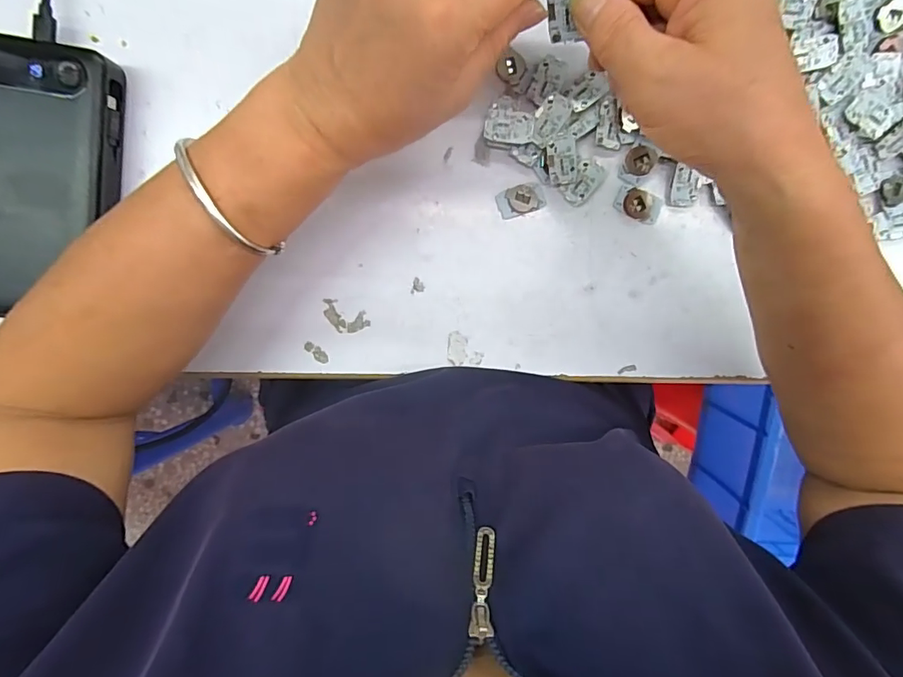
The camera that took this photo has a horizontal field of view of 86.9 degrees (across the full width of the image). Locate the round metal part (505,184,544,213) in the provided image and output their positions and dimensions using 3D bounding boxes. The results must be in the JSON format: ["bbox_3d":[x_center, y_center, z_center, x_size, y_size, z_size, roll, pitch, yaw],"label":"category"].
[{"bbox_3d":[0.047,-0.090,0.307,0.019,0.006,0.019,0,99,-3],"label":"round metal part"}]

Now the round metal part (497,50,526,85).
[{"bbox_3d":[0.038,-0.167,0.294,0.016,0.004,0.018,33,96,-7],"label":"round metal part"}]

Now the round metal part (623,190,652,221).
[{"bbox_3d":[0.122,-0.087,0.312,0.020,0.004,0.017,44,95,-8],"label":"round metal part"}]

